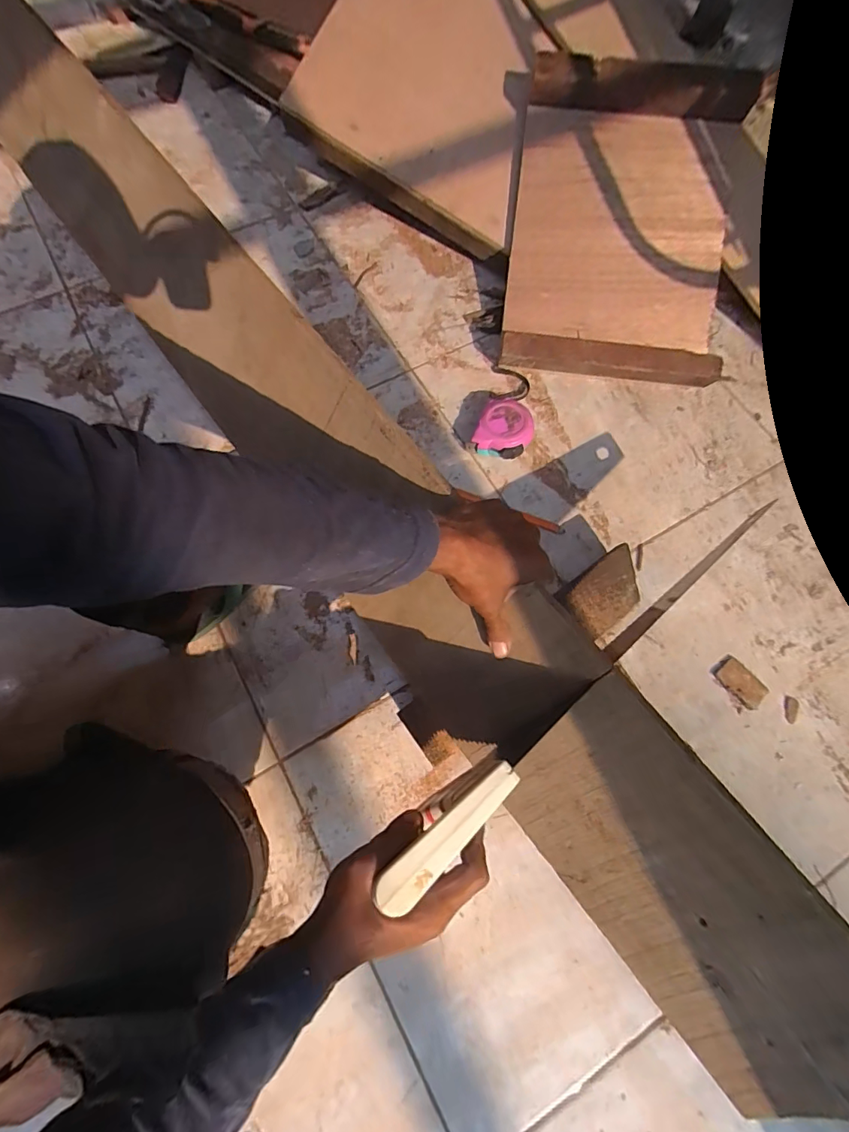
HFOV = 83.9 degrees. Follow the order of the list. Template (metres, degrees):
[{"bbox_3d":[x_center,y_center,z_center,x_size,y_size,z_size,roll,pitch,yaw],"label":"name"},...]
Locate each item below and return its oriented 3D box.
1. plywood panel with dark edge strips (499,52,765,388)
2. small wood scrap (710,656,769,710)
[{"bbox_3d":[0.284,-0.481,0.674,0.311,0.064,0.408,6,96,3],"label":"plywood panel with dark edge strips"},{"bbox_3d":[0.381,0.140,0.570,0.039,0.005,0.061,-38,76,-14],"label":"small wood scrap"}]

